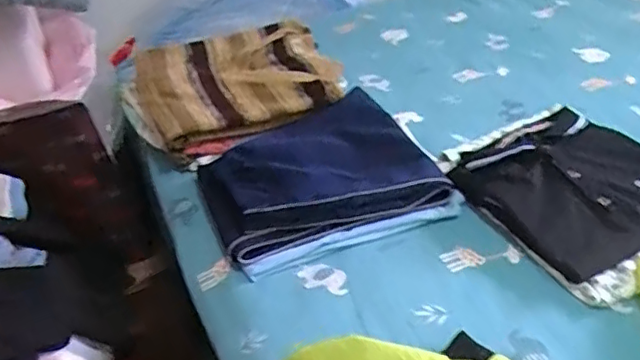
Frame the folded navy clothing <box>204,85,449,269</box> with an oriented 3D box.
[{"bbox_3d":[-0.003,-0.006,0.815,0.285,0.083,0.221,-18,39,-14],"label":"folded navy clothing"}]

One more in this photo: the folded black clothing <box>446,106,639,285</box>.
[{"bbox_3d":[0.326,0.004,0.763,0.240,0.052,0.231,-23,40,-19],"label":"folded black clothing"}]

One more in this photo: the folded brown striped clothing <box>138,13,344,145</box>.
[{"bbox_3d":[-0.128,-0.157,0.925,0.291,0.086,0.194,-17,38,-12],"label":"folded brown striped clothing"}]

